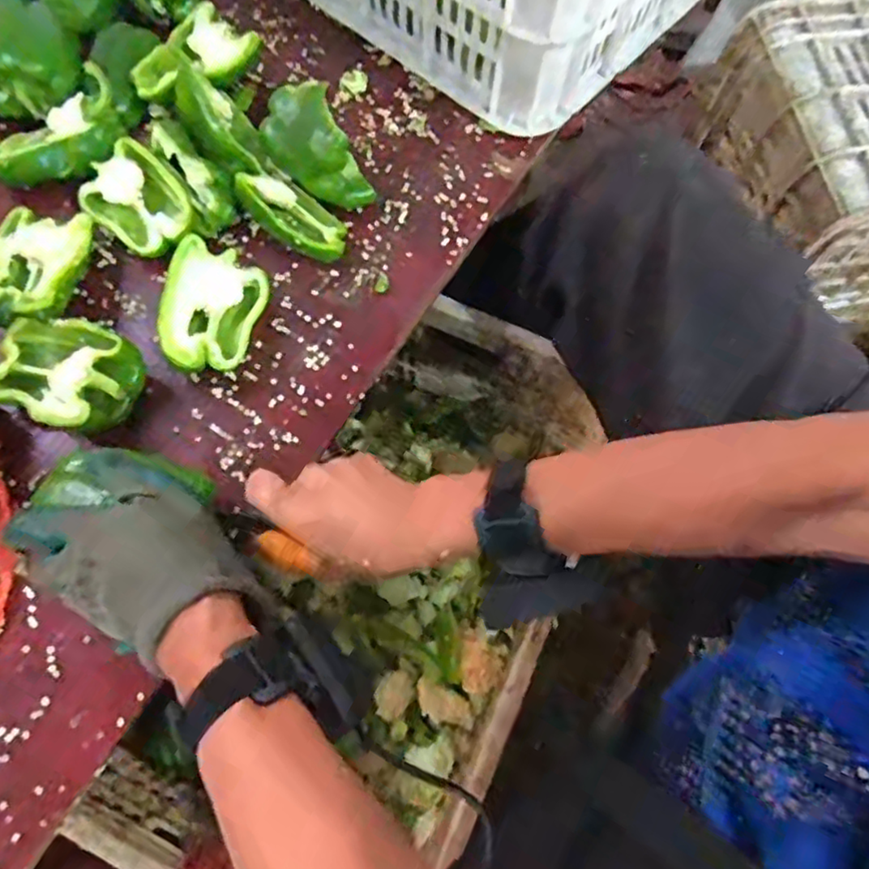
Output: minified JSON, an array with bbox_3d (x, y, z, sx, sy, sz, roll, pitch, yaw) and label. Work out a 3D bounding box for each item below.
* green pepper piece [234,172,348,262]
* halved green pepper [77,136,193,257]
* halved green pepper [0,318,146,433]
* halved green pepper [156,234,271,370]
[{"bbox_3d":[-0.113,-0.176,0.527,0.101,0.044,0.057,39,73,12],"label":"green pepper piece"},{"bbox_3d":[-0.237,-0.185,0.526,0.067,0.038,0.090,-43,76,-15],"label":"halved green pepper"},{"bbox_3d":[-0.272,-0.043,0.477,0.105,0.051,0.074,20,70,5],"label":"halved green pepper"},{"bbox_3d":[-0.172,-0.092,0.499,0.066,0.052,0.094,16,70,4],"label":"halved green pepper"}]

